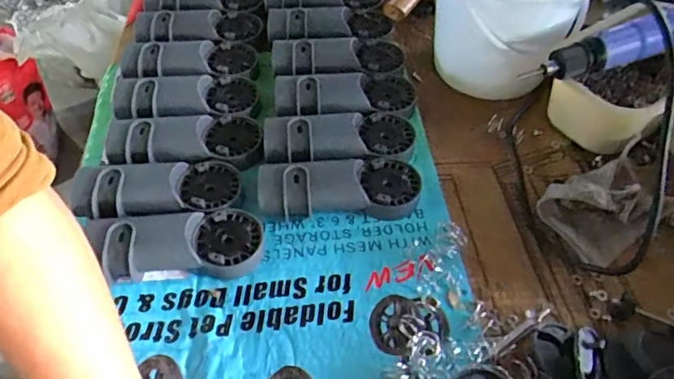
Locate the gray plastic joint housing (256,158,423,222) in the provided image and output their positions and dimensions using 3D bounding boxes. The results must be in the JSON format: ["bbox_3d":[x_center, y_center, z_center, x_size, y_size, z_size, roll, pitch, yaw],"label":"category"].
[{"bbox_3d":[0.003,-0.004,0.554,0.160,0.039,0.061,2,52,1],"label":"gray plastic joint housing"}]

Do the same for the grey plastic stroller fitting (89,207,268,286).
[{"bbox_3d":[-0.141,0.050,0.515,0.141,0.040,0.062,-6,52,-4],"label":"grey plastic stroller fitting"}]

